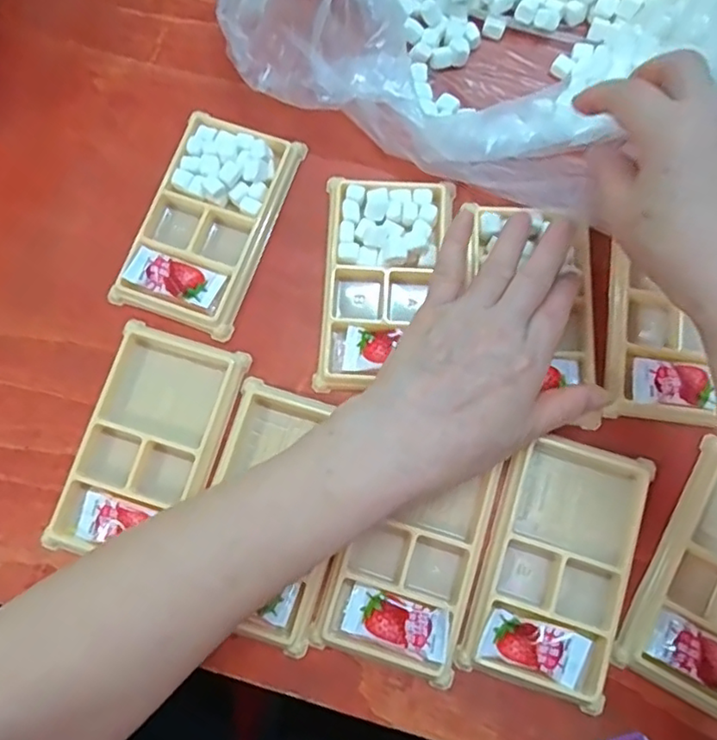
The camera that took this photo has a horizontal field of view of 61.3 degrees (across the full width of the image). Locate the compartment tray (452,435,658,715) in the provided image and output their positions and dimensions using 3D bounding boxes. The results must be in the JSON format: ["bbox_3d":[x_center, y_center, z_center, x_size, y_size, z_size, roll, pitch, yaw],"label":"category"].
[{"bbox_3d":[0.112,0.107,0.335,0.080,0.013,0.135,18,80,5],"label":"compartment tray"}]

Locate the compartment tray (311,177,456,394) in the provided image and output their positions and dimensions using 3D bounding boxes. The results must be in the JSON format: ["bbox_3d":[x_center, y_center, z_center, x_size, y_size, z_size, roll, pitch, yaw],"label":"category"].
[{"bbox_3d":[0.015,-0.053,0.368,0.073,0.017,0.131,4,79,2],"label":"compartment tray"}]

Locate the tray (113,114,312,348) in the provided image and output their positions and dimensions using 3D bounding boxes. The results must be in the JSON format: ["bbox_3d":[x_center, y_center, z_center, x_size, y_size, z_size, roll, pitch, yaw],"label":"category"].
[{"bbox_3d":[-0.093,-0.094,0.378,0.073,0.016,0.133,20,80,5],"label":"tray"}]

